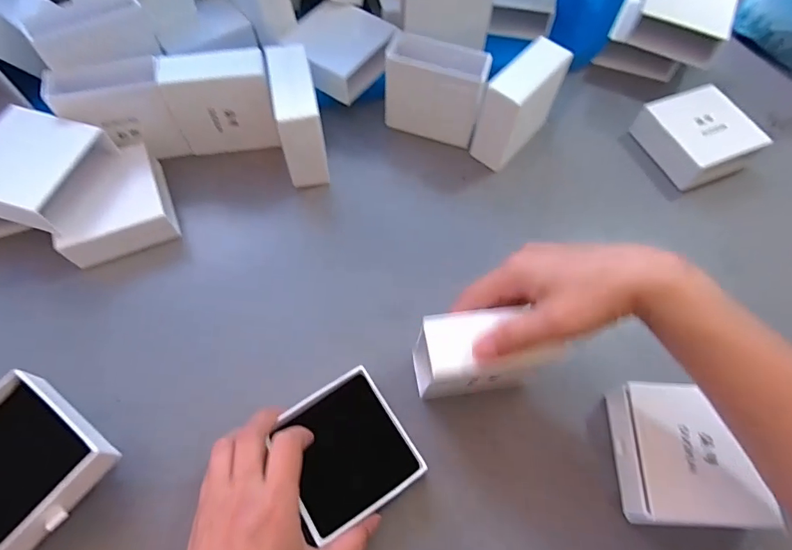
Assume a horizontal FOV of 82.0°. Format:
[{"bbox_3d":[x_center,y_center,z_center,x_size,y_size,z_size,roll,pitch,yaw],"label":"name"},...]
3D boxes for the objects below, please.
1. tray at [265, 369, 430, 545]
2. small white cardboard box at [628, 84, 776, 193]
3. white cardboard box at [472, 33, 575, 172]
[{"bbox_3d":[-0.037,0.129,0.335,0.085,0.032,0.088,-29,68,-15],"label":"tray"},{"bbox_3d":[0.315,-0.145,0.477,0.095,0.040,0.097,-23,66,-13],"label":"small white cardboard box"},{"bbox_3d":[0.122,-0.166,0.452,0.043,0.094,0.091,39,68,16],"label":"white cardboard box"}]

